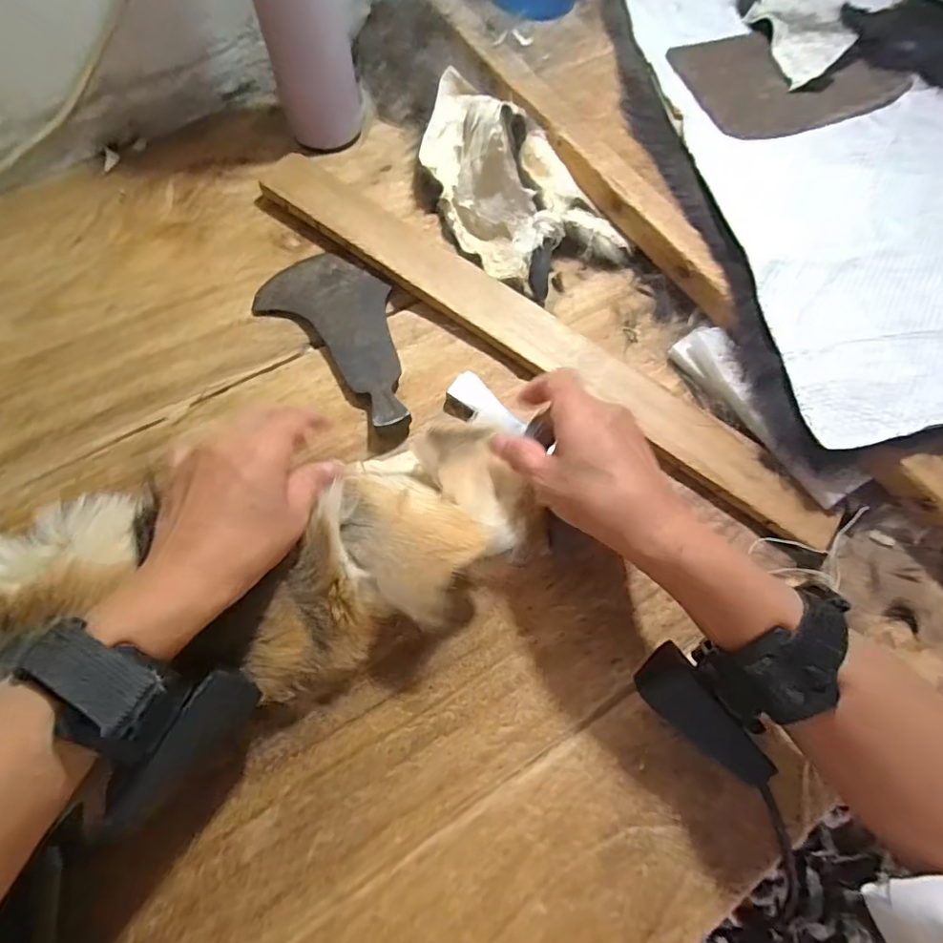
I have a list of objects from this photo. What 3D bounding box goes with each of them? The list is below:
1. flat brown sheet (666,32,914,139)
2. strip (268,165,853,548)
[{"bbox_3d":[0.288,-0.348,0.472,0.201,0.005,0.126,-15,70,-11],"label":"flat brown sheet"},{"bbox_3d":[0.042,-0.110,0.400,0.493,0.018,0.059,37,72,10],"label":"strip"}]

